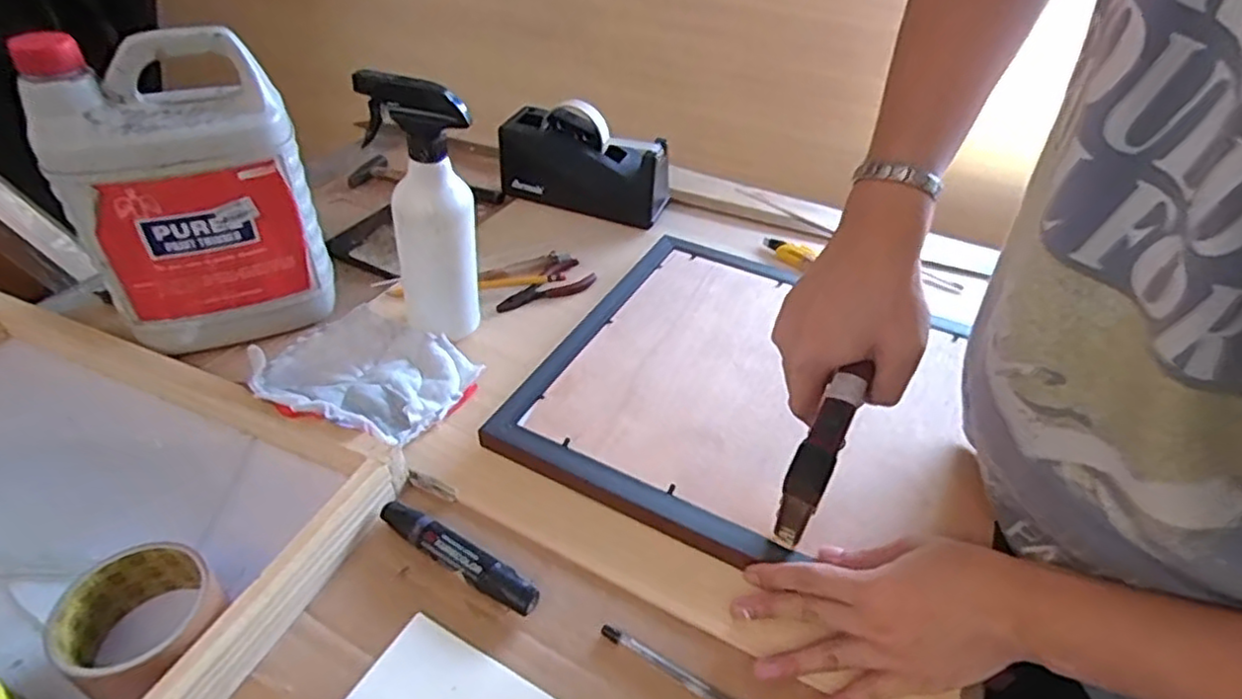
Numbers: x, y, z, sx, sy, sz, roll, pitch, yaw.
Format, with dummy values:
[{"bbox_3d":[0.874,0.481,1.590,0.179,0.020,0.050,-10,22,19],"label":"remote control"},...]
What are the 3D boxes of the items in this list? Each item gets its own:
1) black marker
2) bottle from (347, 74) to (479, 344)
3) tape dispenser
[{"bbox_3d":[-0.116,0.143,0.467,0.133,0.020,0.019,23,47,22],"label":"black marker"},{"bbox_3d":[-0.163,-0.111,0.583,0.075,0.234,0.064,-12,44,-14],"label":"bottle"},{"bbox_3d":[-0.044,-0.231,0.821,0.208,0.112,0.073,13,44,13],"label":"tape dispenser"}]

